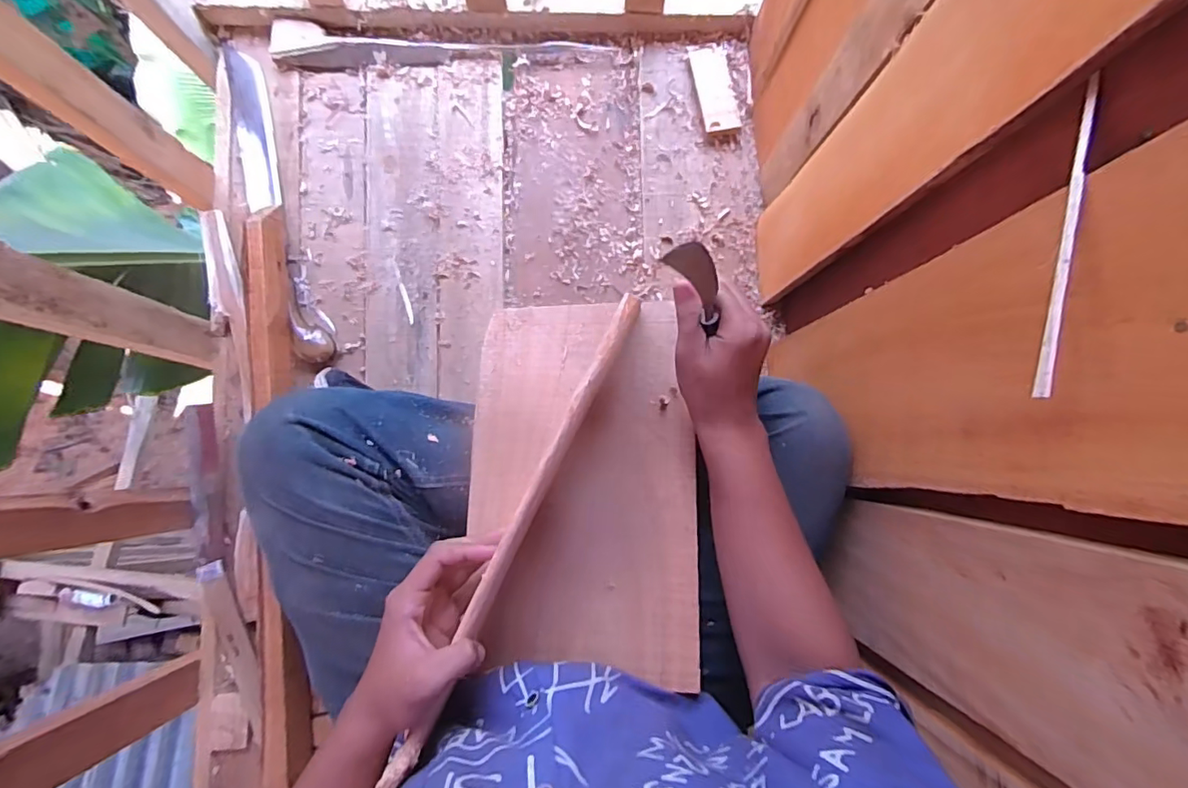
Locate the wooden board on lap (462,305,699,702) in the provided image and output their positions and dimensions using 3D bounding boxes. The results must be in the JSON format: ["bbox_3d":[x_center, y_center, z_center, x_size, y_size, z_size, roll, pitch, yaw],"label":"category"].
[{"bbox_3d":[-0.012,0.074,0.484,0.197,0.015,0.315,-1,78,9],"label":"wooden board on lap"}]

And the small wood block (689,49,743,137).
[{"bbox_3d":[0.161,-0.407,0.733,0.050,0.015,0.126,-11,84,-1],"label":"small wood block"}]

